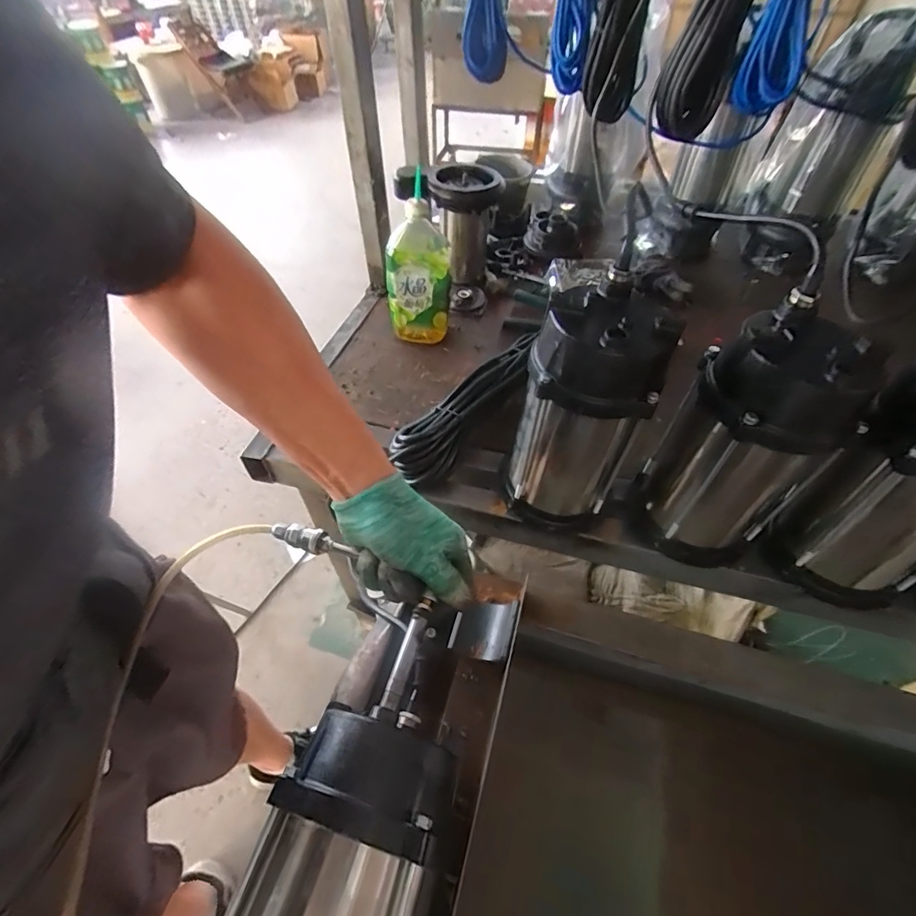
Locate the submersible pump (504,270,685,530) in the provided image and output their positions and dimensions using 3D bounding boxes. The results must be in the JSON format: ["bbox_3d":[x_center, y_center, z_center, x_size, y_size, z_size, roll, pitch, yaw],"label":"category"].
[{"bbox_3d":[0.126,-0.027,0.480,0.114,0.258,0.100,-20,53,-17],"label":"submersible pump"}]

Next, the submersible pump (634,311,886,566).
[{"bbox_3d":[0.279,-0.005,0.462,0.127,0.248,0.114,13,51,10],"label":"submersible pump"}]

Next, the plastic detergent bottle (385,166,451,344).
[{"bbox_3d":[-0.065,-0.283,0.736,0.101,0.209,0.062,-1,50,-2],"label":"plastic detergent bottle"}]

